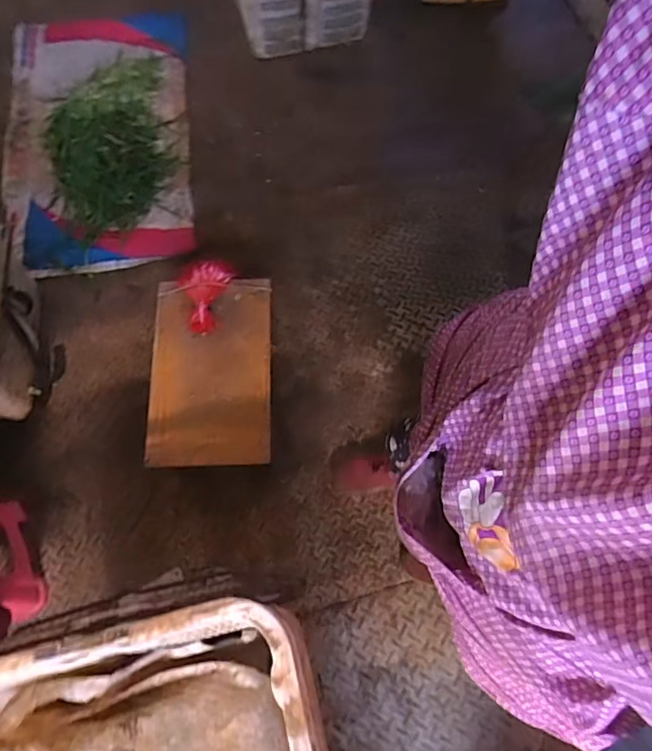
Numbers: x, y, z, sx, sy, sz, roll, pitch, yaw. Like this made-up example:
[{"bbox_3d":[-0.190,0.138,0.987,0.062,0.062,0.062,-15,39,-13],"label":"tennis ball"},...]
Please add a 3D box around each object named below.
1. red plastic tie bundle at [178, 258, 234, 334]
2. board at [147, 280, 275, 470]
[{"bbox_3d":[-0.296,-0.197,1.253,0.108,0.054,0.195,8,69,4],"label":"red plastic tie bundle"},{"bbox_3d":[-0.258,-0.020,1.203,0.266,0.035,0.449,-1,65,-3],"label":"board"}]

